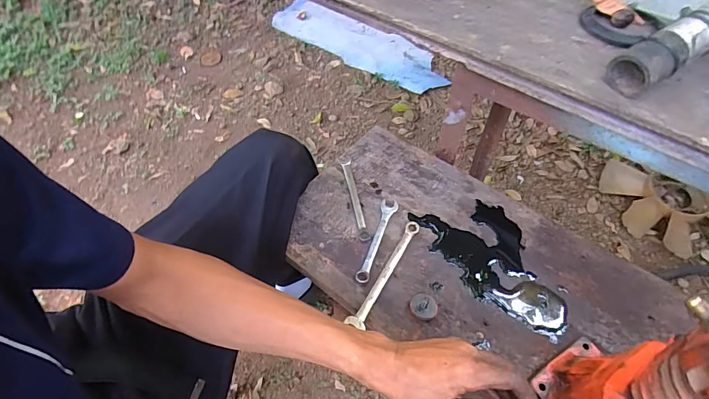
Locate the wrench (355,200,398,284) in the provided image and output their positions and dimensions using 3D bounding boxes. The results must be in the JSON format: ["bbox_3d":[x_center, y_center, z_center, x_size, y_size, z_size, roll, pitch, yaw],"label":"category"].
[{"bbox_3d":[0.033,0.055,0.544,0.024,0.007,0.140,16,56,11],"label":"wrench"}]

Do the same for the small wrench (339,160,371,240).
[{"bbox_3d":[0.000,-0.004,0.586,0.017,0.012,0.153,-9,55,-8],"label":"small wrench"}]

